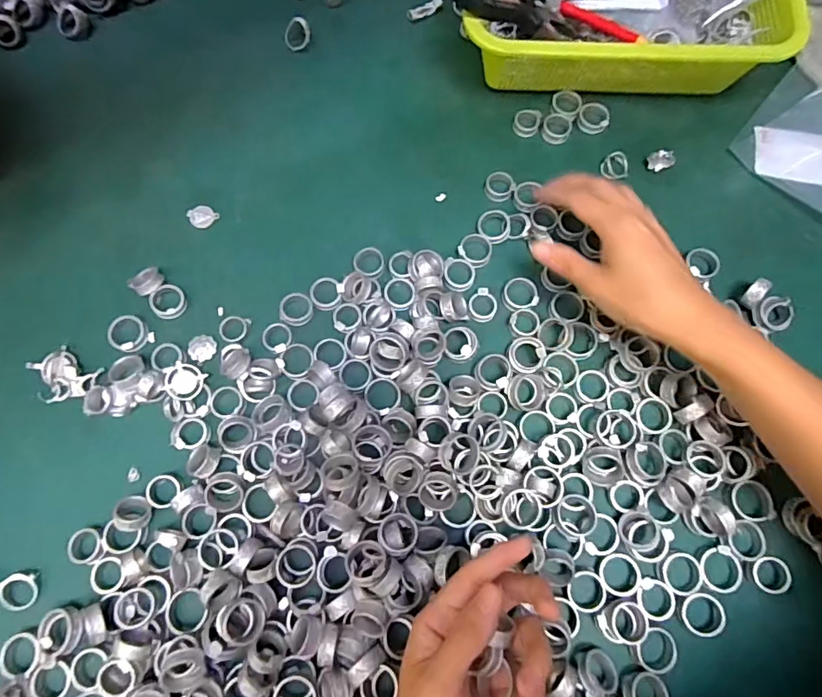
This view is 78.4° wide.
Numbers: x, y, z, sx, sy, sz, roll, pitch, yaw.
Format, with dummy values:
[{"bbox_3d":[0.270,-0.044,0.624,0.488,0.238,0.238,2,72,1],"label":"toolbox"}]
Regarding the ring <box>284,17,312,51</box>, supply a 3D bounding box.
[{"bbox_3d":[-0.105,-0.290,0.466,0.025,0.025,0.009,-14,36,-2],"label":"ring"}]

